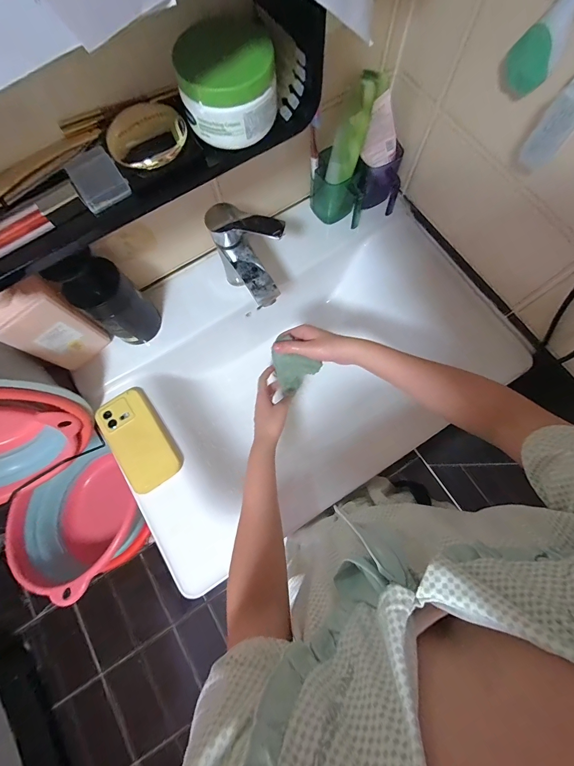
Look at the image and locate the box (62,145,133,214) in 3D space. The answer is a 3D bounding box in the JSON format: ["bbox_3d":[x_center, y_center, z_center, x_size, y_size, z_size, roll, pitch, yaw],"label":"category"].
[{"bbox_3d":[-0.188,-0.204,0.321,0.046,0.016,0.055,-29,76,-6],"label":"box"}]

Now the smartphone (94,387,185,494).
[{"bbox_3d":[-0.250,0.094,0.542,0.091,0.013,0.165,-33,77,-7],"label":"smartphone"}]

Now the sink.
[{"bbox_3d":[0.020,-0.037,0.602,0.693,0.120,0.472,-32,77,-7],"label":"sink"}]

